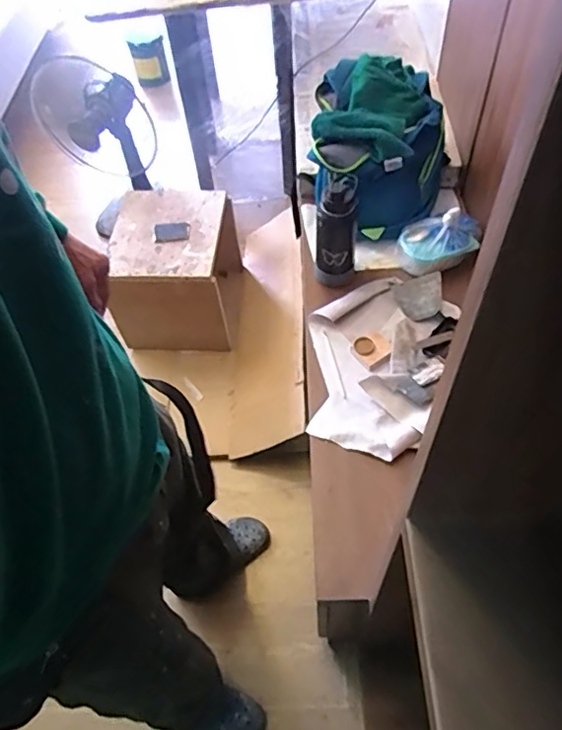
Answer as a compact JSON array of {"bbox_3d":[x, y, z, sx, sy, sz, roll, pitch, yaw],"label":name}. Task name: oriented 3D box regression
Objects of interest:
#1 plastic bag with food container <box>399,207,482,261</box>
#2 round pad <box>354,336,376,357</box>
[{"bbox_3d":[0.364,-0.291,1.286,0.177,0.091,0.094,5,55,8],"label":"plastic bag with food container"},{"bbox_3d":[0.179,-0.039,1.201,0.047,0.013,0.047,-2,55,3],"label":"round pad"}]

